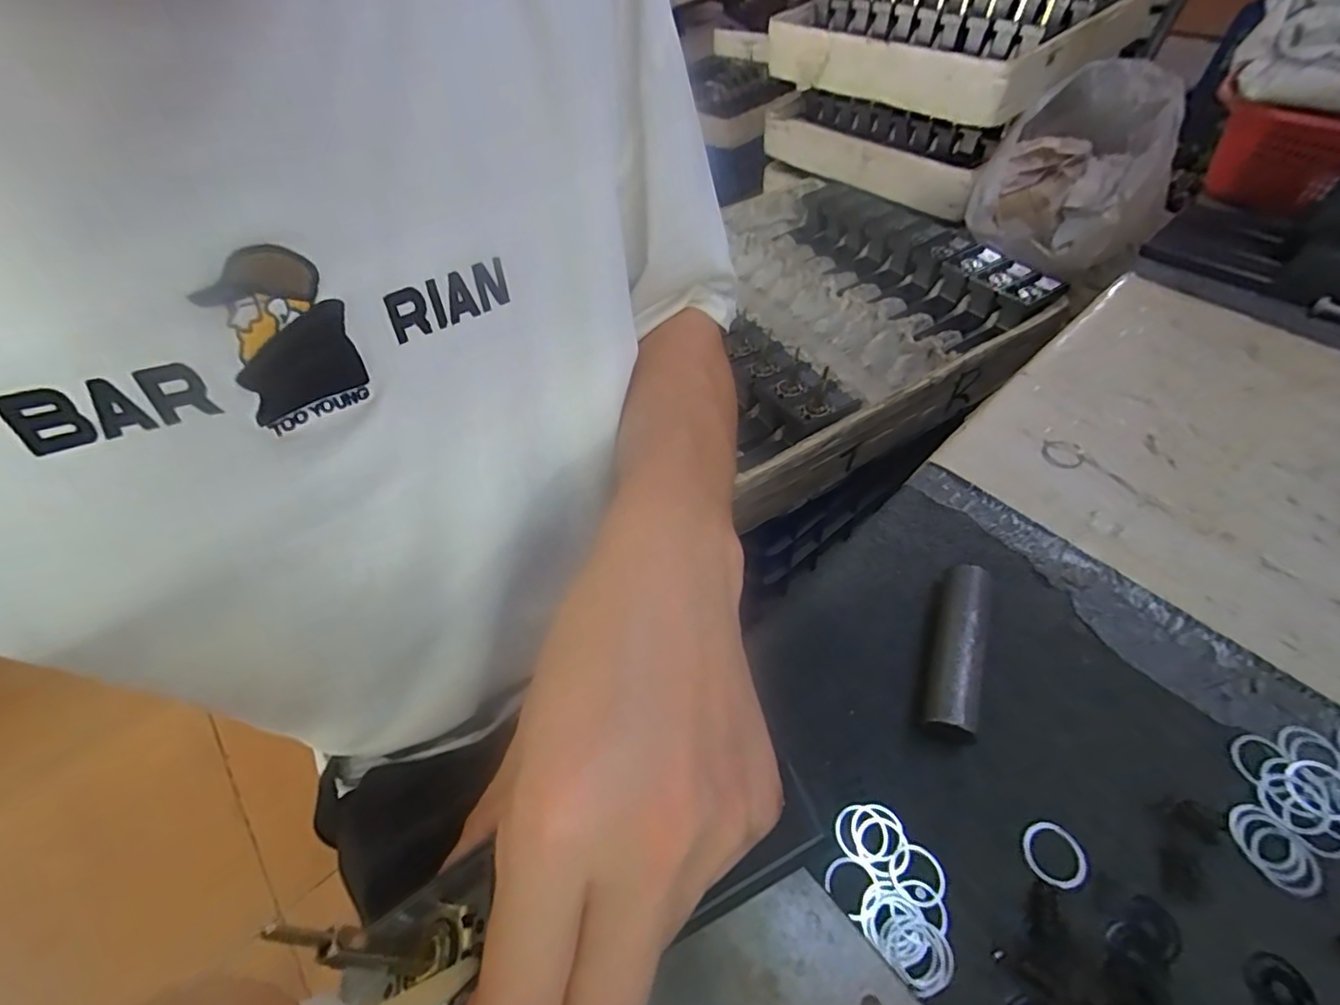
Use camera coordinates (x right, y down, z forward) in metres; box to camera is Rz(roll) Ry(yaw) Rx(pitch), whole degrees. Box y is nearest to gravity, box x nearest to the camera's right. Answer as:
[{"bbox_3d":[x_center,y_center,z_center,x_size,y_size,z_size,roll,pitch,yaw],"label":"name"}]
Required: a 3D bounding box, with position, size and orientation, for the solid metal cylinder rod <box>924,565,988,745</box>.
[{"bbox_3d":[0.152,0.078,0.300,0.022,0.027,0.091,16,56,15],"label":"solid metal cylinder rod"}]

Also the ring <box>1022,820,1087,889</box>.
[{"bbox_3d":[0.175,0.160,0.257,0.024,0.005,0.026,-2,53,2],"label":"ring"}]

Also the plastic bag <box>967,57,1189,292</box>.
[{"bbox_3d":[0.663,-0.539,0.918,0.270,0.201,0.269,27,59,25],"label":"plastic bag"}]

